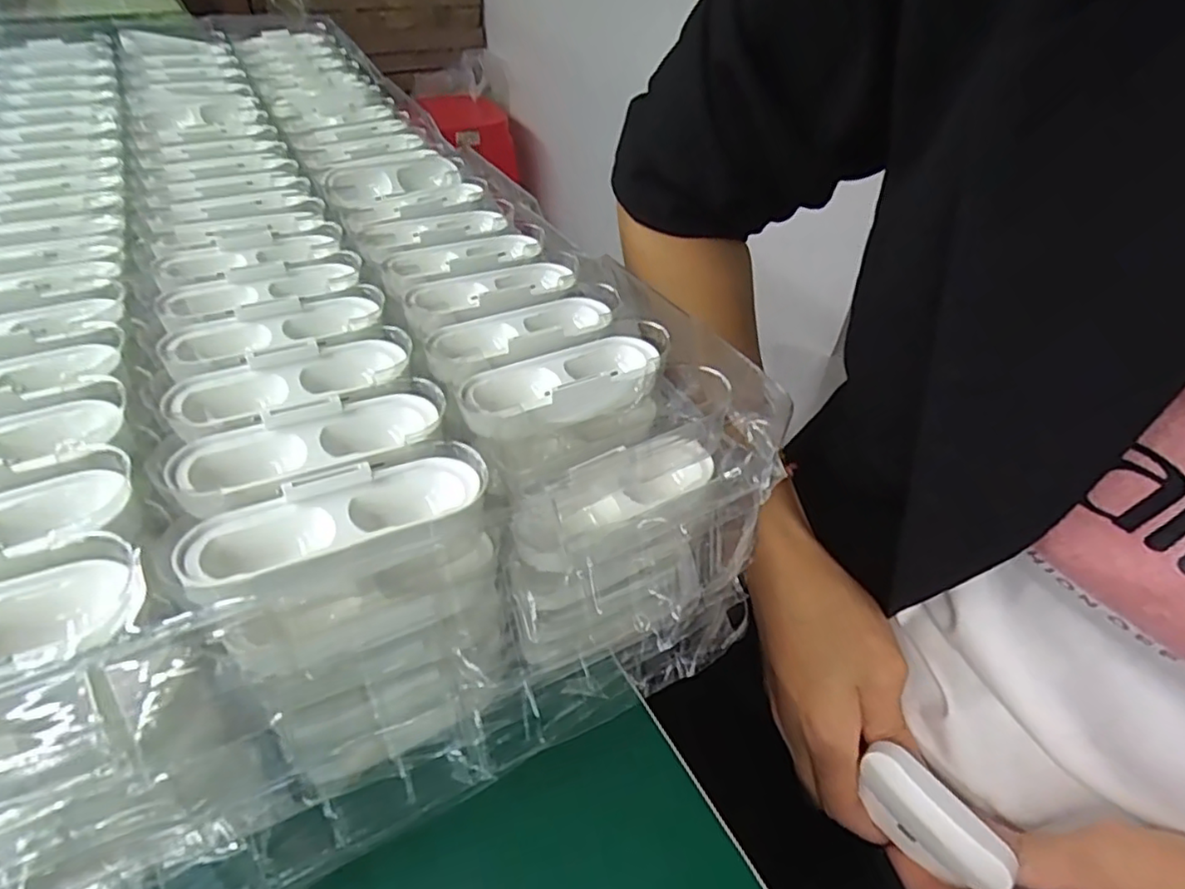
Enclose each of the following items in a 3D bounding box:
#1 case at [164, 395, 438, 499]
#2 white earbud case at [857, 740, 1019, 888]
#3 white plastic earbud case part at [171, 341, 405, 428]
[{"bbox_3d":[-0.076,0.000,0.171,0.065,0.013,0.021,-21,46,-25],"label":"case"},{"bbox_3d":[0.145,0.164,0.272,0.016,0.039,0.060,-24,48,-27],"label":"white earbud case"},{"bbox_3d":[-0.089,-0.020,0.190,0.063,0.012,0.022,-25,50,-27],"label":"white plastic earbud case part"}]

